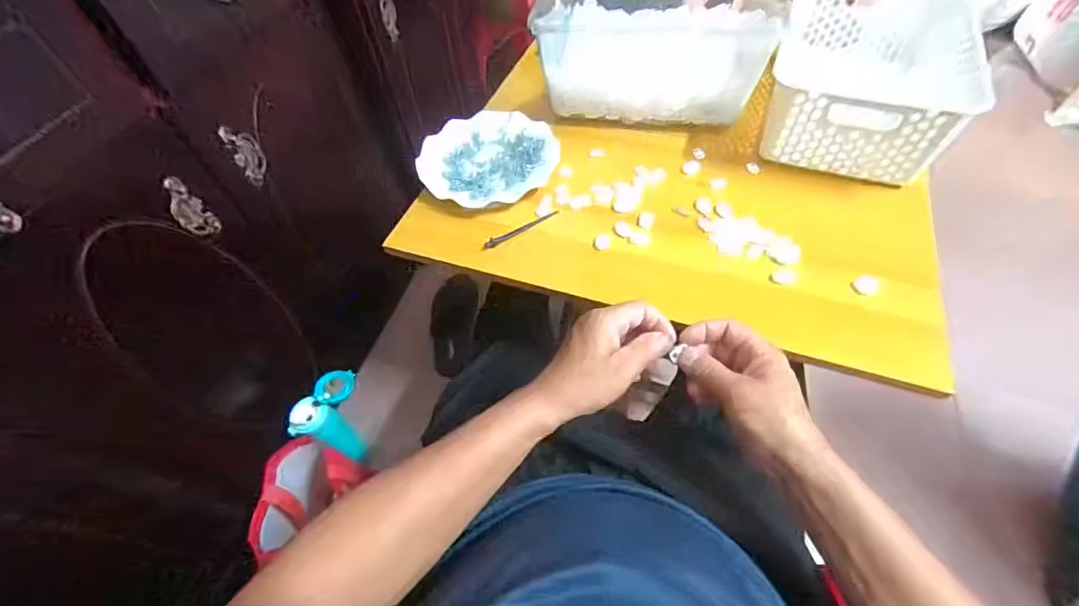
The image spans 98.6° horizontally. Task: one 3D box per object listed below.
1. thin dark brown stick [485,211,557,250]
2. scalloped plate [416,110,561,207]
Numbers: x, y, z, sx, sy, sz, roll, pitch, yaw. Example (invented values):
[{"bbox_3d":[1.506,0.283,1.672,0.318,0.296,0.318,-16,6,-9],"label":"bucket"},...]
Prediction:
[{"bbox_3d":[-0.021,-0.090,0.567,0.104,0.006,0.012,-27,58,-14],"label":"thin dark brown stick"},{"bbox_3d":[-0.070,-0.200,0.631,0.169,0.018,0.187,38,65,26],"label":"scalloped plate"}]

